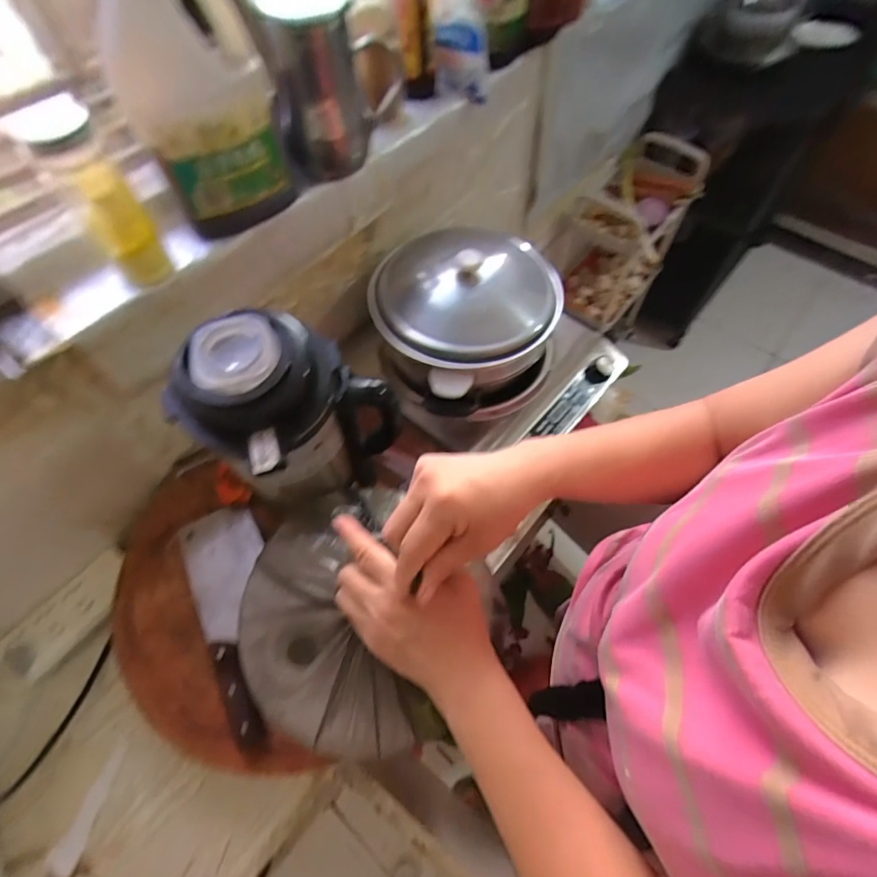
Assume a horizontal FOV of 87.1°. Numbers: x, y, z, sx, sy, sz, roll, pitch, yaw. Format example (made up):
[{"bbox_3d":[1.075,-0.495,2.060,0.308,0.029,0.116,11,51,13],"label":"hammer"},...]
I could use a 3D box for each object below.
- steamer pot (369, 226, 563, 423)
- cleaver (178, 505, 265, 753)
[{"bbox_3d":[0.046,-0.181,0.707,0.269,0.155,0.249,0,60,1],"label":"steamer pot"},{"bbox_3d":[-0.249,0.215,0.577,0.101,0.017,0.287,-26,63,-13],"label":"cleaver"}]

